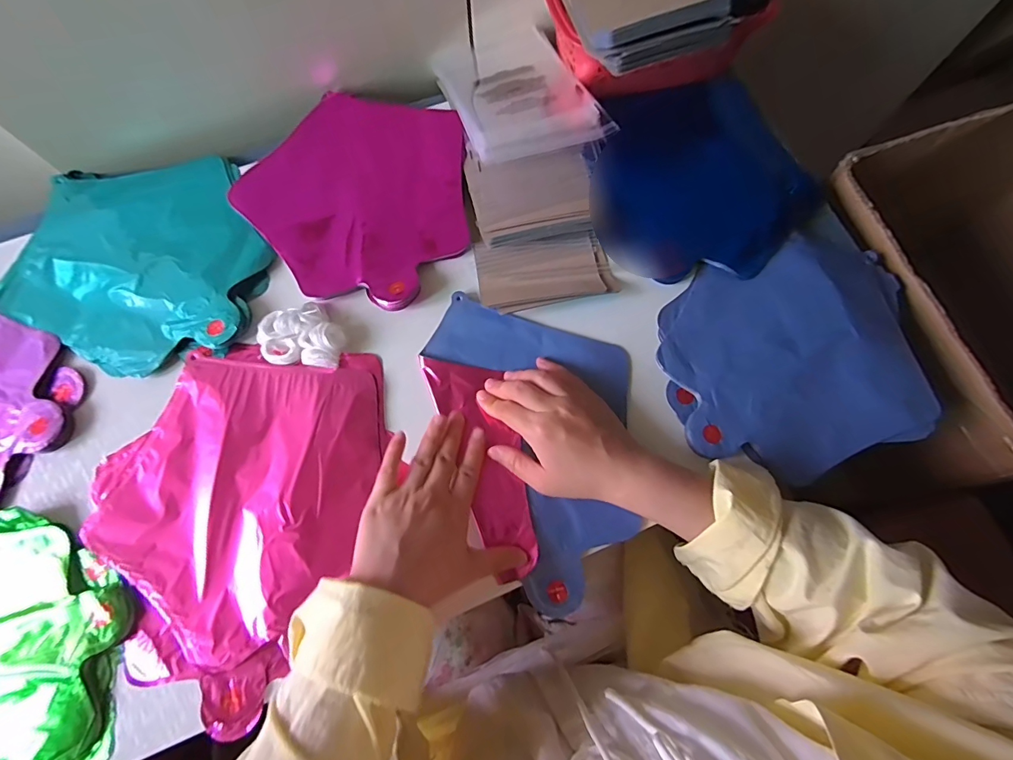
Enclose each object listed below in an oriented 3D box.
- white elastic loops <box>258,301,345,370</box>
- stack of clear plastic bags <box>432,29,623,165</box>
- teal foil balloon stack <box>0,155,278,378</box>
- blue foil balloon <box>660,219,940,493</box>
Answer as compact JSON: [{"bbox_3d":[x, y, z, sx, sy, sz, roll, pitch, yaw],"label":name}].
[{"bbox_3d":[-0.183,-0.043,0.397,0.074,0.020,0.058,5,72,2],"label":"white elastic loops"},{"bbox_3d":[0.002,-0.314,0.492,0.133,0.026,0.234,-19,61,-6],"label":"stack of clear plastic bags"},{"bbox_3d":[-0.349,-0.117,0.432,0.237,0.021,0.227,-6,73,-2],"label":"teal foil balloon stack"},{"bbox_3d":[0.264,-0.029,0.410,0.258,0.025,0.205,-18,73,-6],"label":"blue foil balloon"}]

